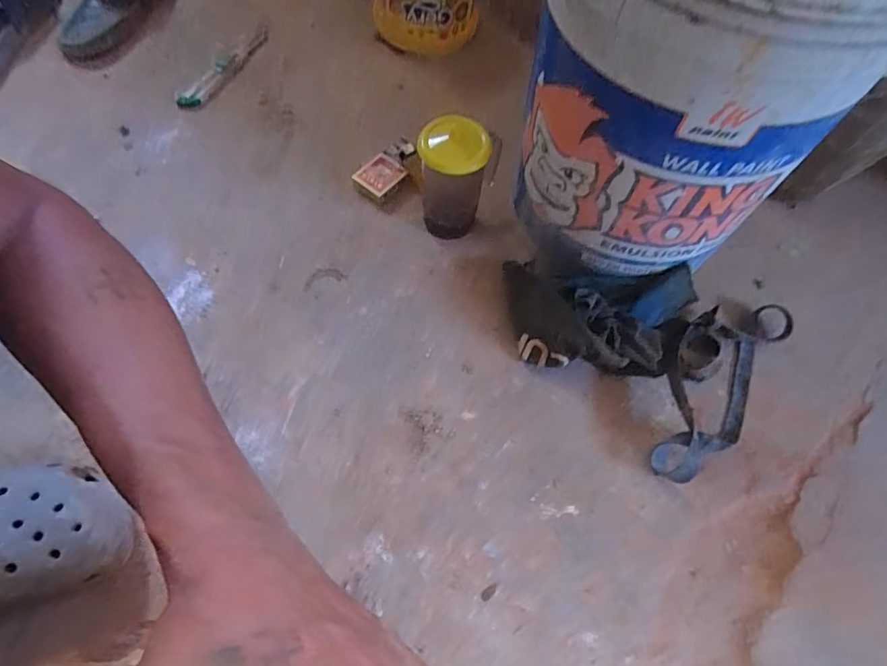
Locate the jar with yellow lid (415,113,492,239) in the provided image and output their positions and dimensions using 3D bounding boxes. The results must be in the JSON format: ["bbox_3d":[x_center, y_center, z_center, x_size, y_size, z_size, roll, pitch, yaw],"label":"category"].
[{"bbox_3d":[0.008,-0.182,0.607,0.075,0.145,0.083,3,61,-2],"label":"jar with yellow lid"}]

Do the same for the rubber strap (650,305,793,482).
[{"bbox_3d":[0.300,0.049,0.570,0.098,0.030,0.262,34,65,15],"label":"rubber strap"}]

